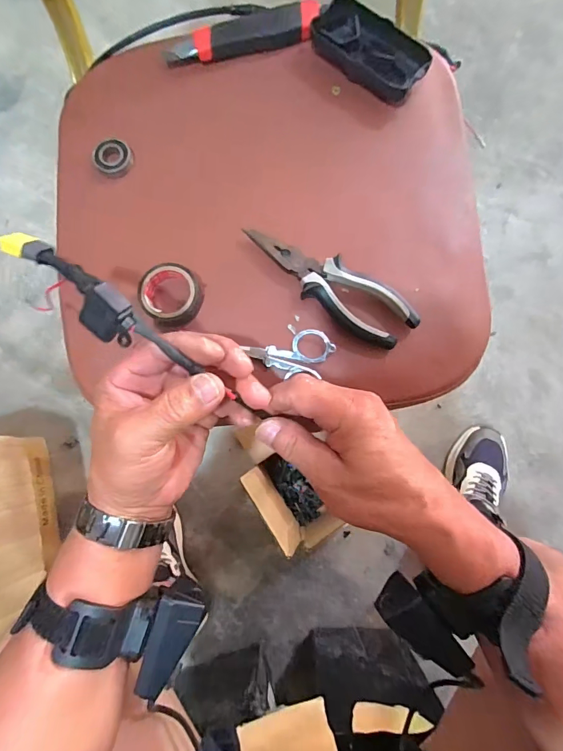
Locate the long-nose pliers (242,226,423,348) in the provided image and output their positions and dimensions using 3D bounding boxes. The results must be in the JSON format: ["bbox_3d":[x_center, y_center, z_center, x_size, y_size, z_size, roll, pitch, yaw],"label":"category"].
[{"bbox_3d":[0.039,-0.078,0.345,0.154,0.013,0.044,36,84,4],"label":"long-nose pliers"}]

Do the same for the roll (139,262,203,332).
[{"bbox_3d":[-0.093,-0.069,0.347,0.050,0.021,0.053,0,83,0],"label":"roll"}]

